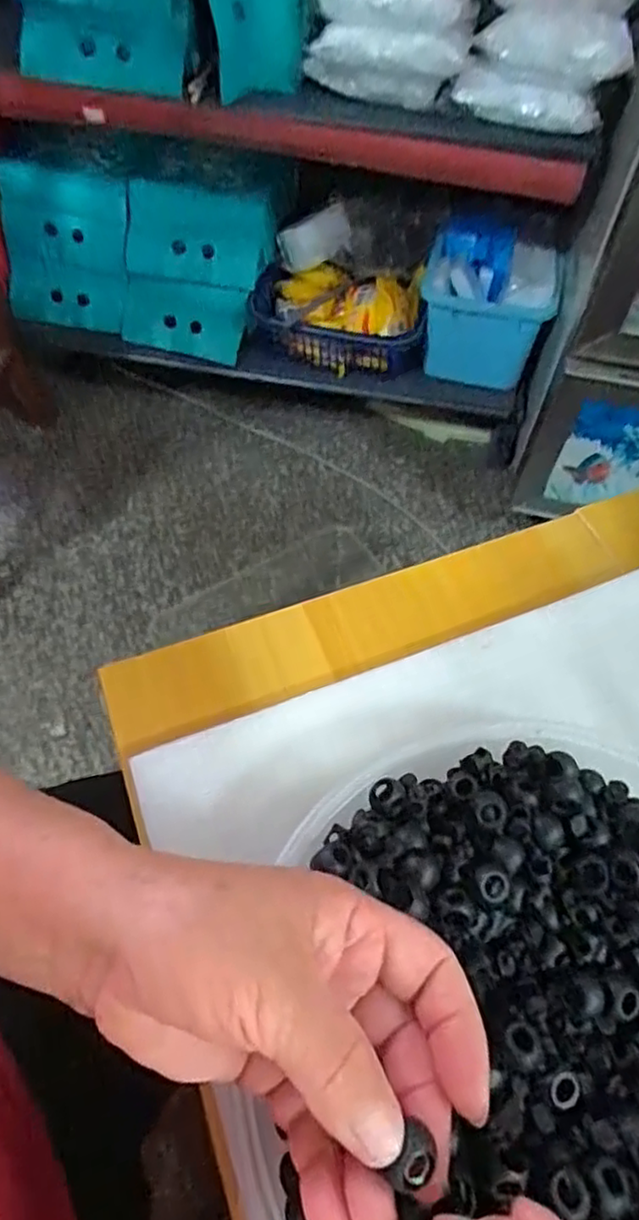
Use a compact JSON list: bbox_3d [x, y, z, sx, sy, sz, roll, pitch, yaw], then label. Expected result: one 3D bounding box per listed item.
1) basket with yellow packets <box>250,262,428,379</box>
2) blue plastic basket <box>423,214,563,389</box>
[{"bbox_3d":[0.029,-0.473,1.094,0.273,0.085,0.162,2,59,1],"label":"basket with yellow packets"},{"bbox_3d":[0.280,-0.527,1.126,0.212,0.143,0.269,6,59,4],"label":"blue plastic basket"}]

